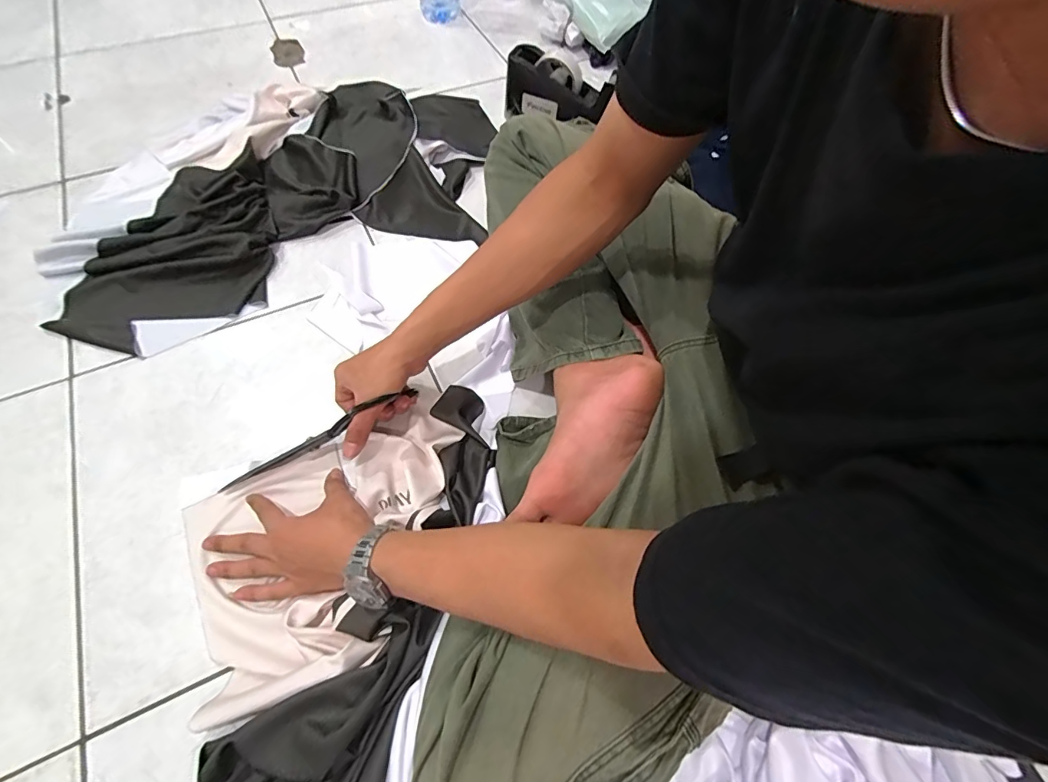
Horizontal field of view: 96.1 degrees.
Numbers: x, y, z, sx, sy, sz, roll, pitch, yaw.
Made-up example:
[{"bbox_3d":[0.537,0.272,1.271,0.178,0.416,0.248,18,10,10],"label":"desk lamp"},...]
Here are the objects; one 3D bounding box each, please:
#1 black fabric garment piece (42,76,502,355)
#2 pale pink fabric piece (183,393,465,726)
[{"bbox_3d":[-0.344,-0.321,0.711,0.661,0.063,0.387,-21,64,-12],"label":"black fabric garment piece"},{"bbox_3d":[-0.186,0.148,0.466,0.281,0.051,0.226,-20,63,-12],"label":"pale pink fabric piece"}]

